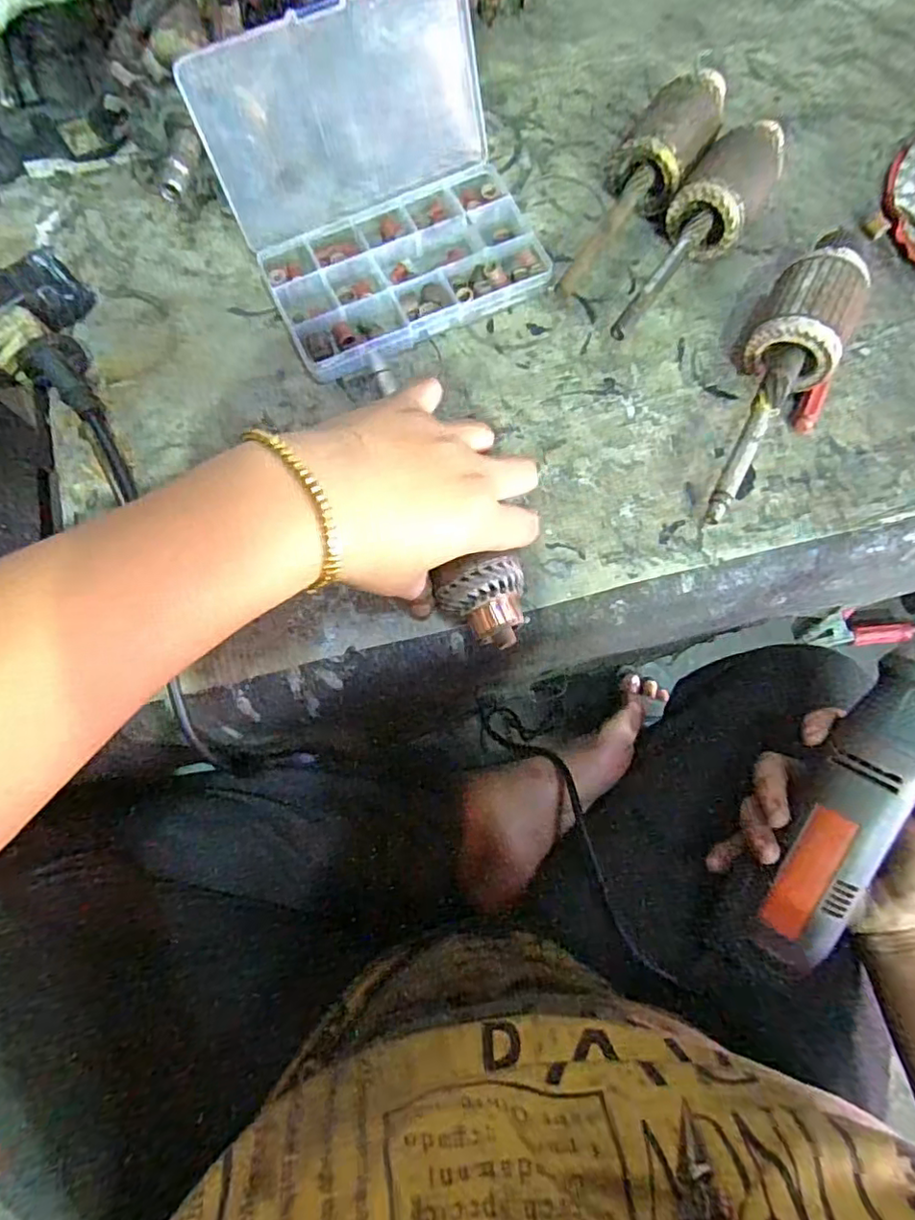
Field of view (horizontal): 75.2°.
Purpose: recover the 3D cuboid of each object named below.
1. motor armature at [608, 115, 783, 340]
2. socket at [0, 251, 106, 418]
[{"bbox_3d":[0.153,-0.242,0.384,0.047,0.047,0.182,36,78,8],"label":"motor armature"},{"bbox_3d":[-0.253,-0.161,0.362,0.091,0.039,0.098,-43,80,-10],"label":"socket"}]

